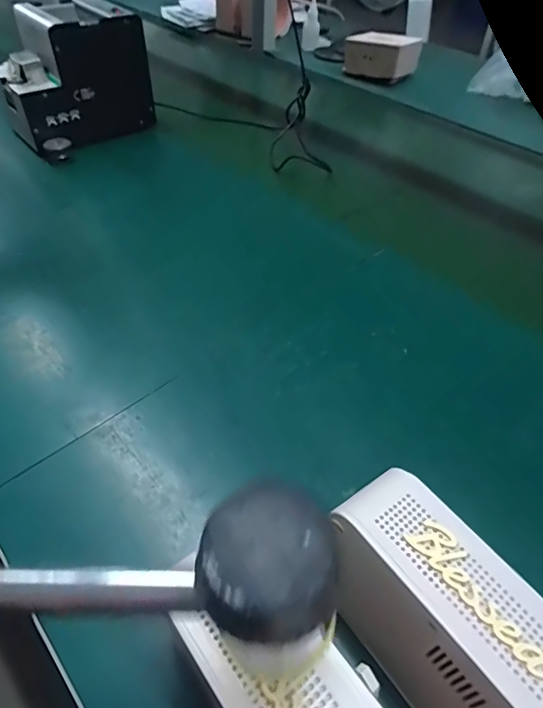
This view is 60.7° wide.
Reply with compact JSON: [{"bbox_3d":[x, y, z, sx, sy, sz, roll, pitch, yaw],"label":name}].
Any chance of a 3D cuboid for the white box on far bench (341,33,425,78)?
[{"bbox_3d":[0.219,-0.597,0.927,0.138,0.066,0.084,19,49,14],"label":"white box on far bench"}]

